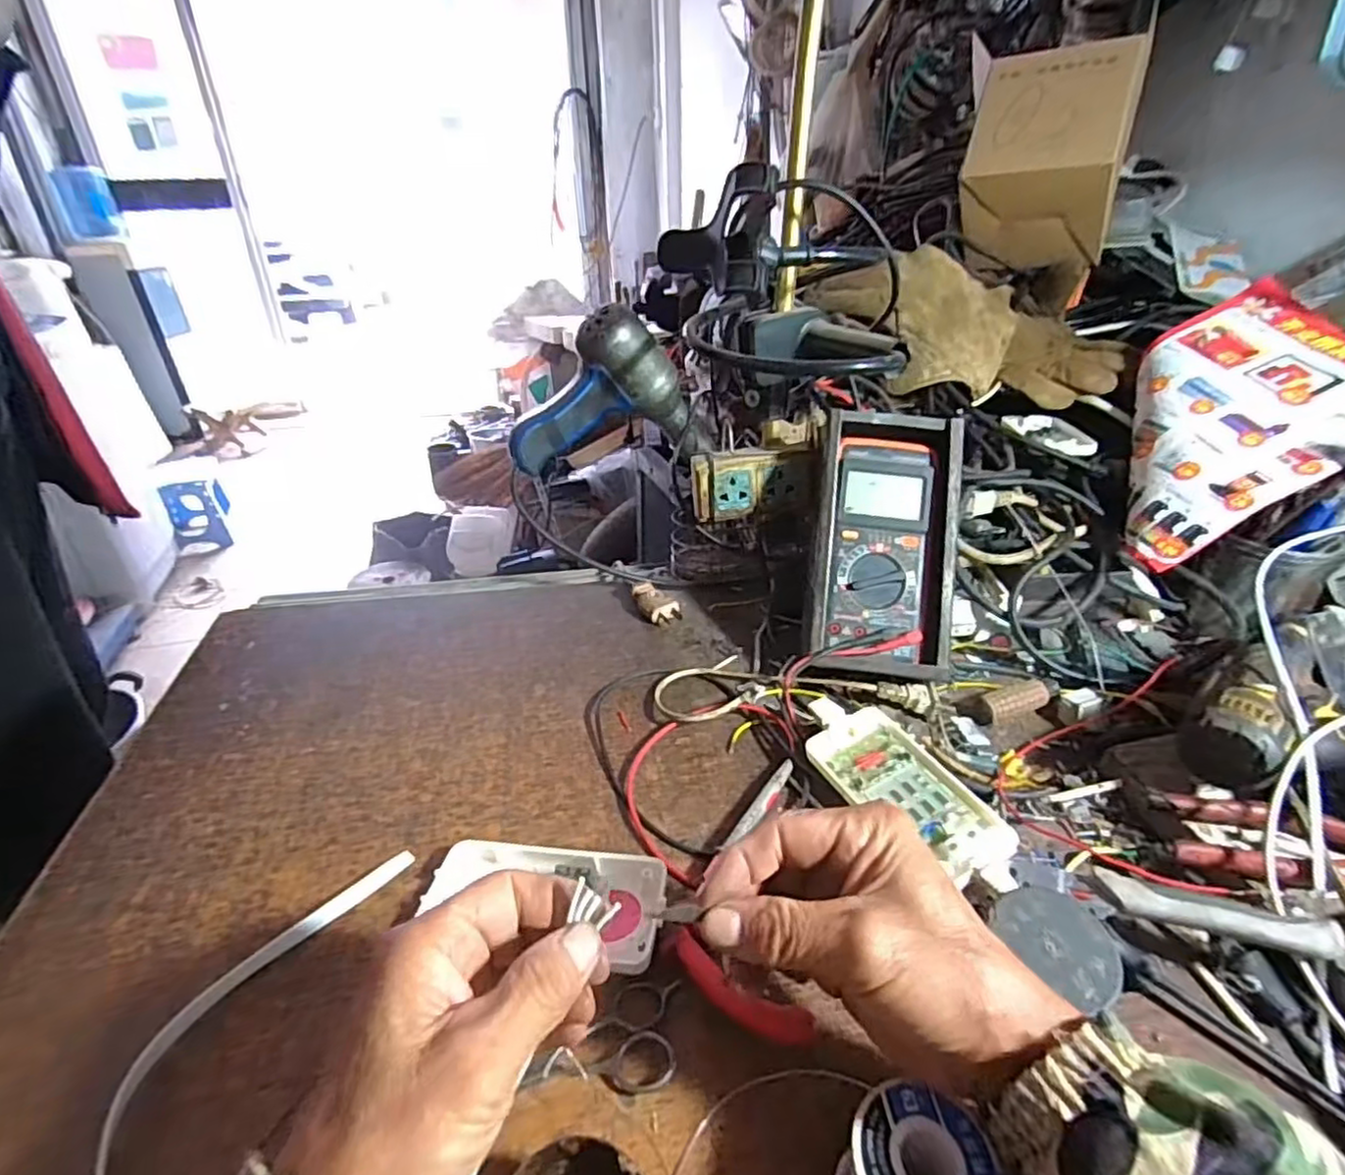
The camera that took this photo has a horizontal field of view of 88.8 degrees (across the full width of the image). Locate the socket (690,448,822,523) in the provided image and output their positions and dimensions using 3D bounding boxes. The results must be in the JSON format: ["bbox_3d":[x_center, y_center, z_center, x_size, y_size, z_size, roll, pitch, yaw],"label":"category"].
[{"bbox_3d":[0.072,-0.090,0.594,0.108,0.055,0.024,-2,31,-2],"label":"socket"}]

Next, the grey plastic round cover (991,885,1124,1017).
[{"bbox_3d":[0.182,0.168,0.326,0.053,0.004,0.049,-6,46,6],"label":"grey plastic round cover"}]

